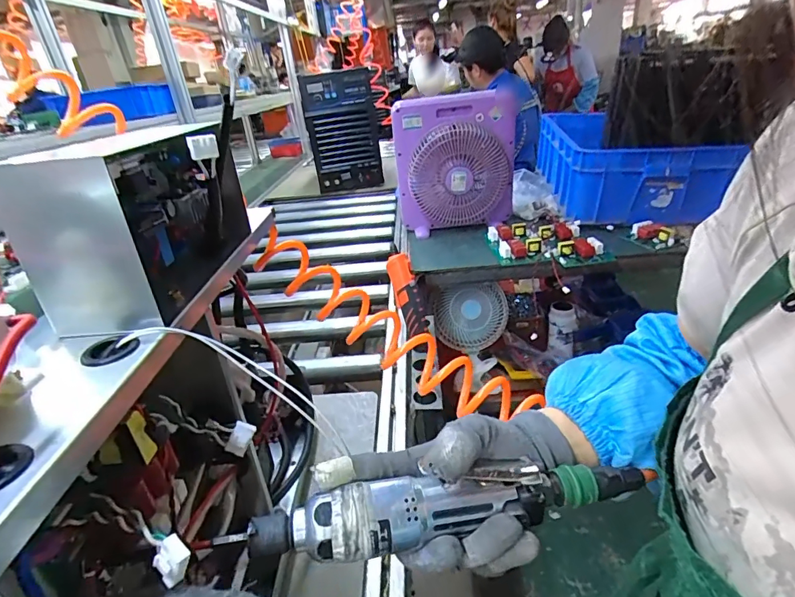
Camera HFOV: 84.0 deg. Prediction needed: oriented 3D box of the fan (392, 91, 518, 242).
[{"bbox_3d":[0.159,-0.351,1.172,0.318,0.331,0.099,-10,27,-6],"label":"fan"}]

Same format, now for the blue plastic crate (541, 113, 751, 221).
[{"bbox_3d":[0.653,-0.396,1.307,0.371,0.188,0.531,-3,27,7],"label":"blue plastic crate"}]

